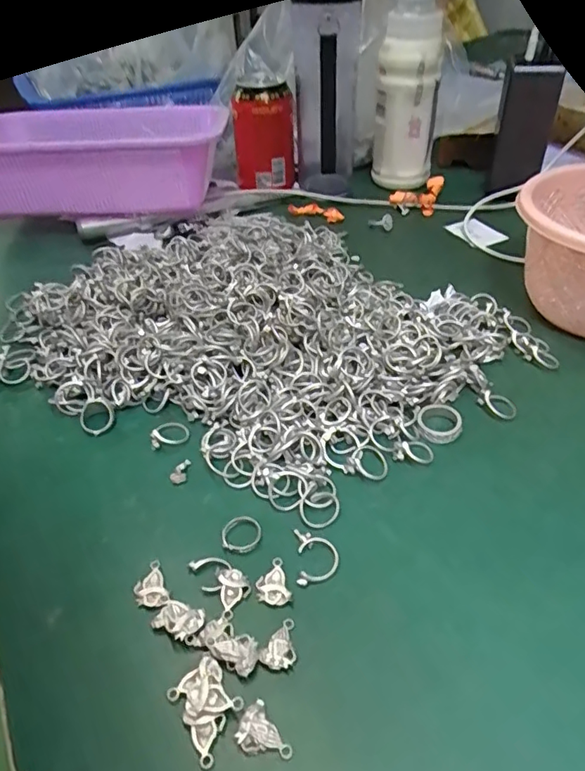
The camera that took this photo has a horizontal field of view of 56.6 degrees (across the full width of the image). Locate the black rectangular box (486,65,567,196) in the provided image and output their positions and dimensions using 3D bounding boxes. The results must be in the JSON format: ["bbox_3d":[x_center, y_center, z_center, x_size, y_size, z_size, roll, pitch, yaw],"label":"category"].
[{"bbox_3d":[0.230,-0.242,0.543,0.049,0.126,0.024,12,45,17],"label":"black rectangular box"}]

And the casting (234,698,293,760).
[{"bbox_3d":[-0.013,0.139,0.214,0.016,0.005,0.022,-27,47,-23],"label":"casting"}]

